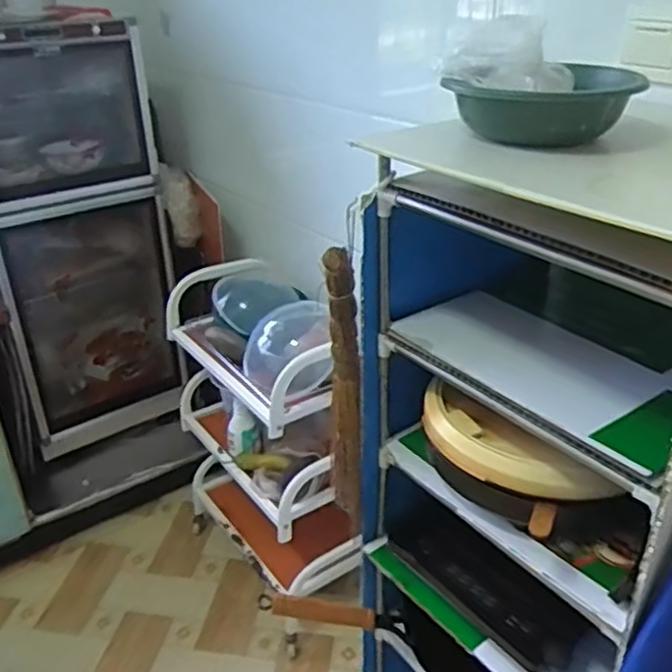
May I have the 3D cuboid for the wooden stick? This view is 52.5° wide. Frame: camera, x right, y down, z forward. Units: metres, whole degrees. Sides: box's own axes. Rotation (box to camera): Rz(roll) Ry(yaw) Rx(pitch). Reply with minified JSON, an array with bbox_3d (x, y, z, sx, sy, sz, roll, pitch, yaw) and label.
[{"bbox_3d":[0.011,0.092,0.962,0.041,0.457,0.033,-8,29,-12],"label":"wooden stick"}]

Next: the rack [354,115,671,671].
[{"bbox_3d":[0.322,0.352,1.018,0.416,1.229,0.450,-22,35,-32],"label":"rack"}]

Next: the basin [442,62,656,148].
[{"bbox_3d":[0.233,-0.263,0.767,0.190,0.058,0.190,-1,29,1],"label":"basin"}]

